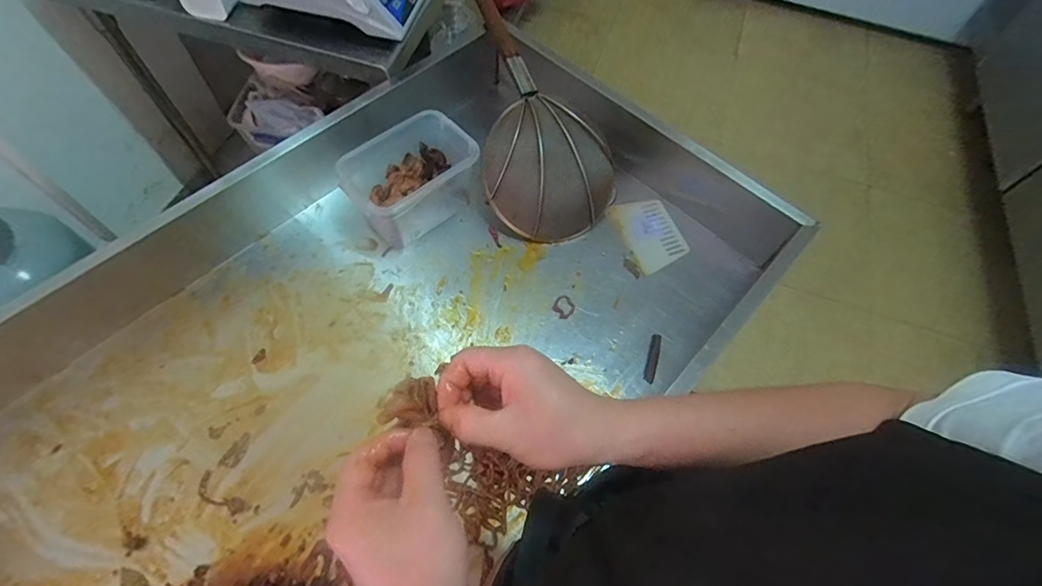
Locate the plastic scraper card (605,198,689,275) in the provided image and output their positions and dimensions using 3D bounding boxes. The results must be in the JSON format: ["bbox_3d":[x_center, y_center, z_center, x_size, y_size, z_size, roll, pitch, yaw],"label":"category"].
[{"bbox_3d":[0.266,-0.129,1.022,0.121,0.011,0.162,-28,71,-11],"label":"plastic scraper card"}]

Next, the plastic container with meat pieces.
[{"bbox_3d":[-0.217,-0.217,0.963,0.239,0.150,0.159,-38,71,-21],"label":"plastic container with meat pieces"}]

